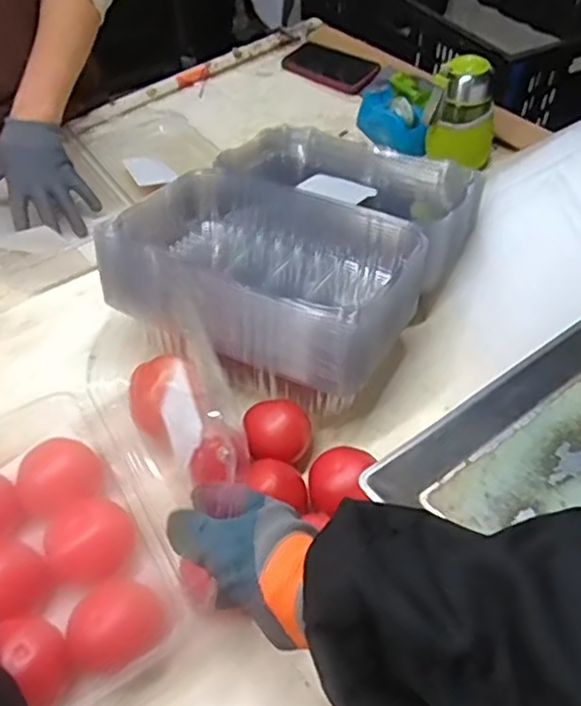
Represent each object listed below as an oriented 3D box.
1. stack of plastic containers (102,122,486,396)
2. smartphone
[{"bbox_3d":[0.020,-0.127,0.717,0.273,0.143,0.373,23,54,21],"label":"stack of plastic containers"},{"bbox_3d":[0.066,-0.464,1.081,0.162,0.009,0.086,36,74,31],"label":"smartphone"}]

